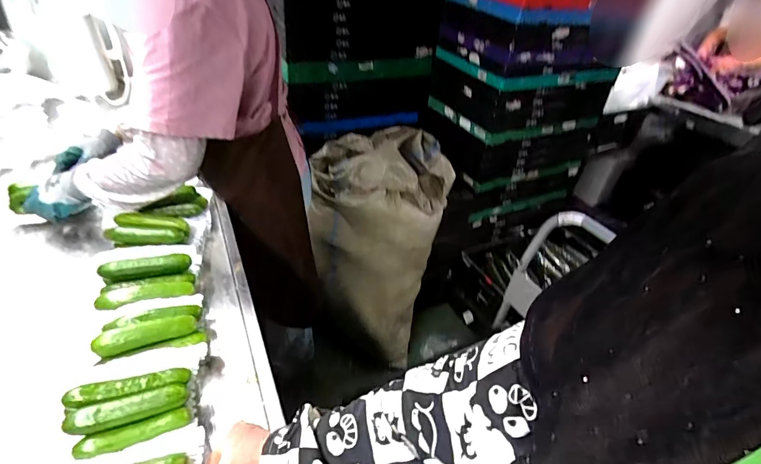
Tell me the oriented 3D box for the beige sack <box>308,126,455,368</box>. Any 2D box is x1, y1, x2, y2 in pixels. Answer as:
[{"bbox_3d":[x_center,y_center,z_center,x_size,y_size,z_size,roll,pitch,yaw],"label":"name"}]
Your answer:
[{"bbox_3d":[-0.009,0.019,1.530,0.450,0.697,0.406,18,38,17],"label":"beige sack"}]

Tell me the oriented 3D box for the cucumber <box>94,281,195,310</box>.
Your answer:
[{"bbox_3d":[-0.381,0.101,0.647,0.138,0.027,0.028,-9,39,-19],"label":"cucumber"}]

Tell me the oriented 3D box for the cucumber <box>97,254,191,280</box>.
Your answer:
[{"bbox_3d":[-0.392,0.059,0.668,0.132,0.028,0.025,-9,39,-18],"label":"cucumber"}]

